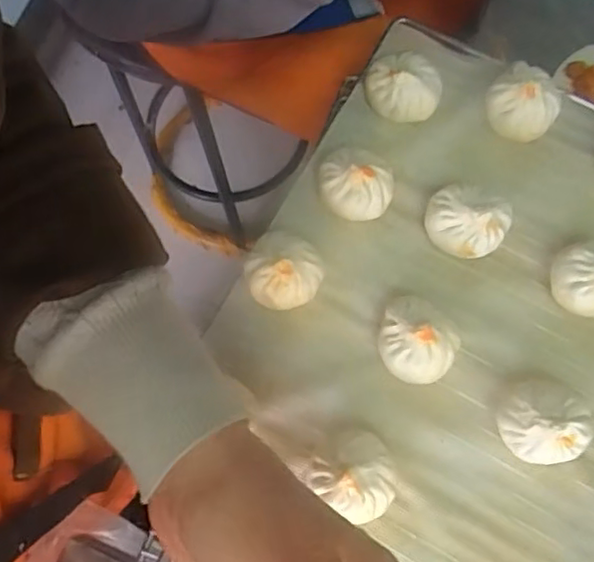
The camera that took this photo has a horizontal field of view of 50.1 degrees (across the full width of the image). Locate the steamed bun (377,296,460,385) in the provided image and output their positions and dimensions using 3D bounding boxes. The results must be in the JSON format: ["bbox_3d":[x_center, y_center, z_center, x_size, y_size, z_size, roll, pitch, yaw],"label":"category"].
[{"bbox_3d":[0.080,0.040,0.422,0.050,0.044,0.053,0,74,1],"label":"steamed bun"}]

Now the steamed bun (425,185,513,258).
[{"bbox_3d":[0.118,-0.042,0.442,0.055,0.045,0.047,32,77,10],"label":"steamed bun"}]

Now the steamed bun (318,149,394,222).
[{"bbox_3d":[0.042,-0.071,0.456,0.053,0.042,0.051,-8,74,-1],"label":"steamed bun"}]

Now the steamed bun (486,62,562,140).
[{"bbox_3d":[0.166,-0.130,0.466,0.044,0.043,0.050,-38,77,-9],"label":"steamed bun"}]

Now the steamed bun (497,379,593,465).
[{"bbox_3d":[0.156,0.089,0.403,0.051,0.043,0.050,0,74,1],"label":"steamed bun"}]

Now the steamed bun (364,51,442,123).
[{"bbox_3d":[0.080,-0.146,0.479,0.056,0.040,0.047,29,77,9],"label":"steamed bun"}]

